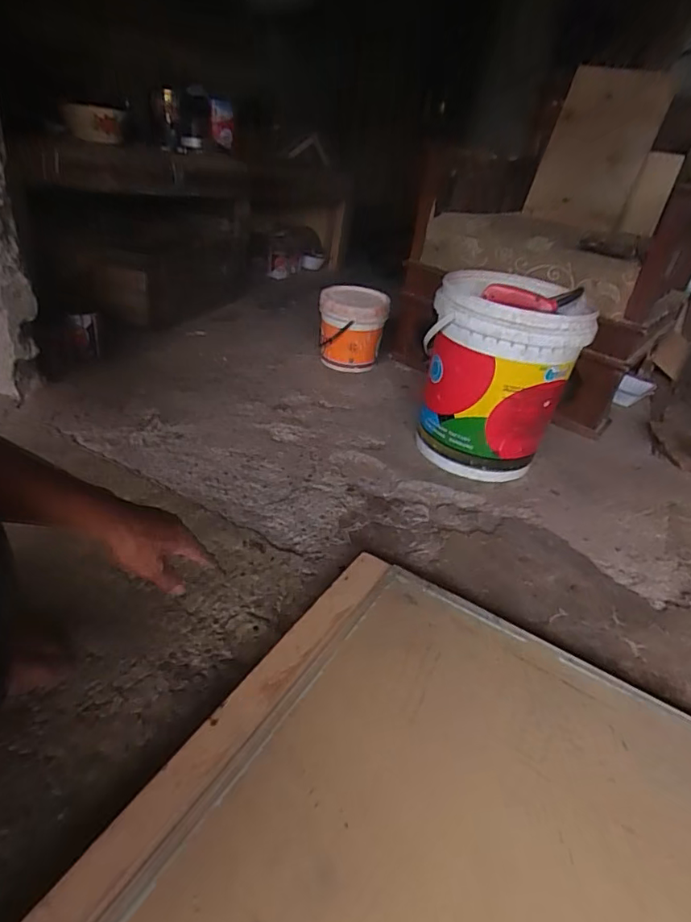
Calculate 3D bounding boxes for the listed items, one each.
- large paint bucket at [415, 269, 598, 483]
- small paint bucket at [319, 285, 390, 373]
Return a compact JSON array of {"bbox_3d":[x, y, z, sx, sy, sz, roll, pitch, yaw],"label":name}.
[{"bbox_3d":[0.314,-0.176,1.118,0.276,0.365,0.292,17,34,14],"label":"large paint bucket"},{"bbox_3d":[0.015,-0.374,1.507,0.180,0.207,0.176,5,33,-4],"label":"small paint bucket"}]

